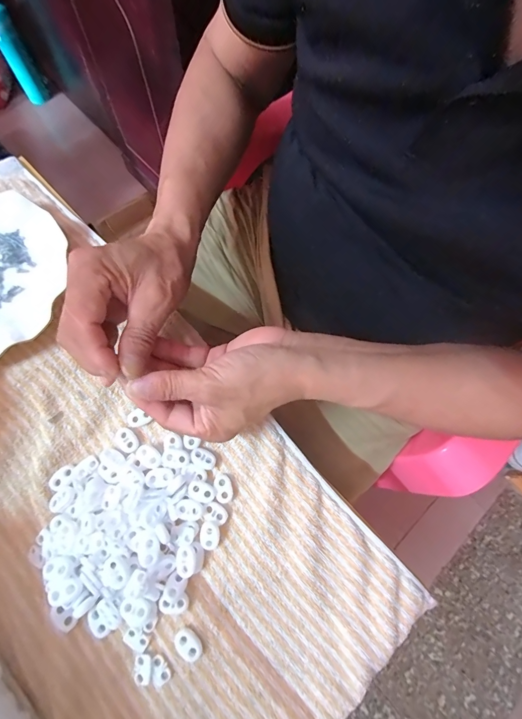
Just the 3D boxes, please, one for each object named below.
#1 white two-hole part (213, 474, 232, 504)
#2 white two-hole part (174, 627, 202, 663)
[{"bbox_3d":[-0.032,0.109,0.283,0.013,0.005,0.023,-15,73,-7],"label":"white two-hole part"},{"bbox_3d":[-0.054,0.213,0.251,0.015,0.007,0.022,-42,78,-14],"label":"white two-hole part"}]

